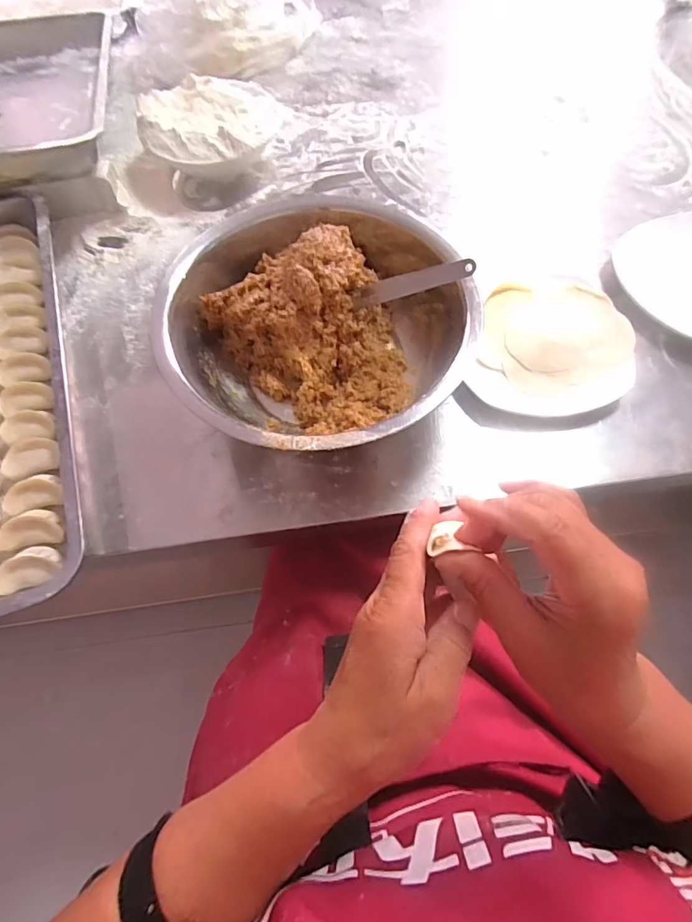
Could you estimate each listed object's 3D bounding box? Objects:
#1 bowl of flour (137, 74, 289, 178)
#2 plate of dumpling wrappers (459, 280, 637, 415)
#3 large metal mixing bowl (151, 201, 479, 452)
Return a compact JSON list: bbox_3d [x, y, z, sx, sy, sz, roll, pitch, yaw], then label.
[{"bbox_3d":[-0.166,-0.423,0.620,0.168,0.070,0.169,-1,65,2],"label":"bowl of flour"},{"bbox_3d":[0.211,-0.123,0.489,0.144,0.030,0.174,16,66,9],"label":"plate of dumpling wrappers"},{"bbox_3d":[-0.027,-0.134,0.461,0.290,0.100,0.290,31,69,15],"label":"large metal mixing bowl"}]

